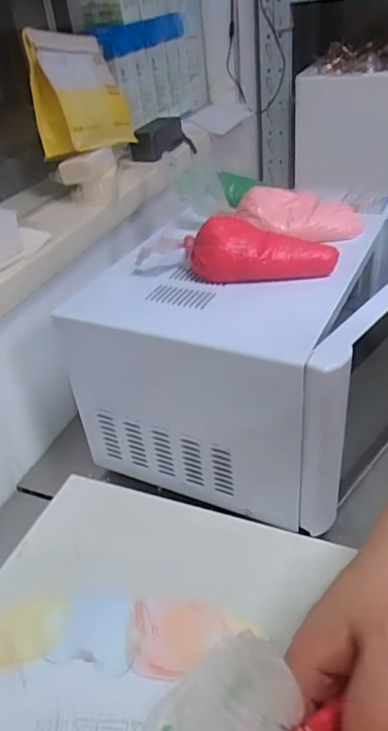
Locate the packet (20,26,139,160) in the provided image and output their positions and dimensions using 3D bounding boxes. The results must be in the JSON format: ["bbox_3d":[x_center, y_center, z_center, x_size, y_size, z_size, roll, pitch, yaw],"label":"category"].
[{"bbox_3d":[-0.170,-0.415,0.811,0.070,0.168,0.189,-6,20,34],"label":"packet"}]

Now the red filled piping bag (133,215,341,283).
[{"bbox_3d":[0.045,-0.135,0.613,0.233,0.052,0.068,2,37,13],"label":"red filled piping bag"}]

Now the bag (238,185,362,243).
[{"bbox_3d":[0.135,-0.192,0.684,0.163,0.043,0.093,11,37,3],"label":"bag"}]

